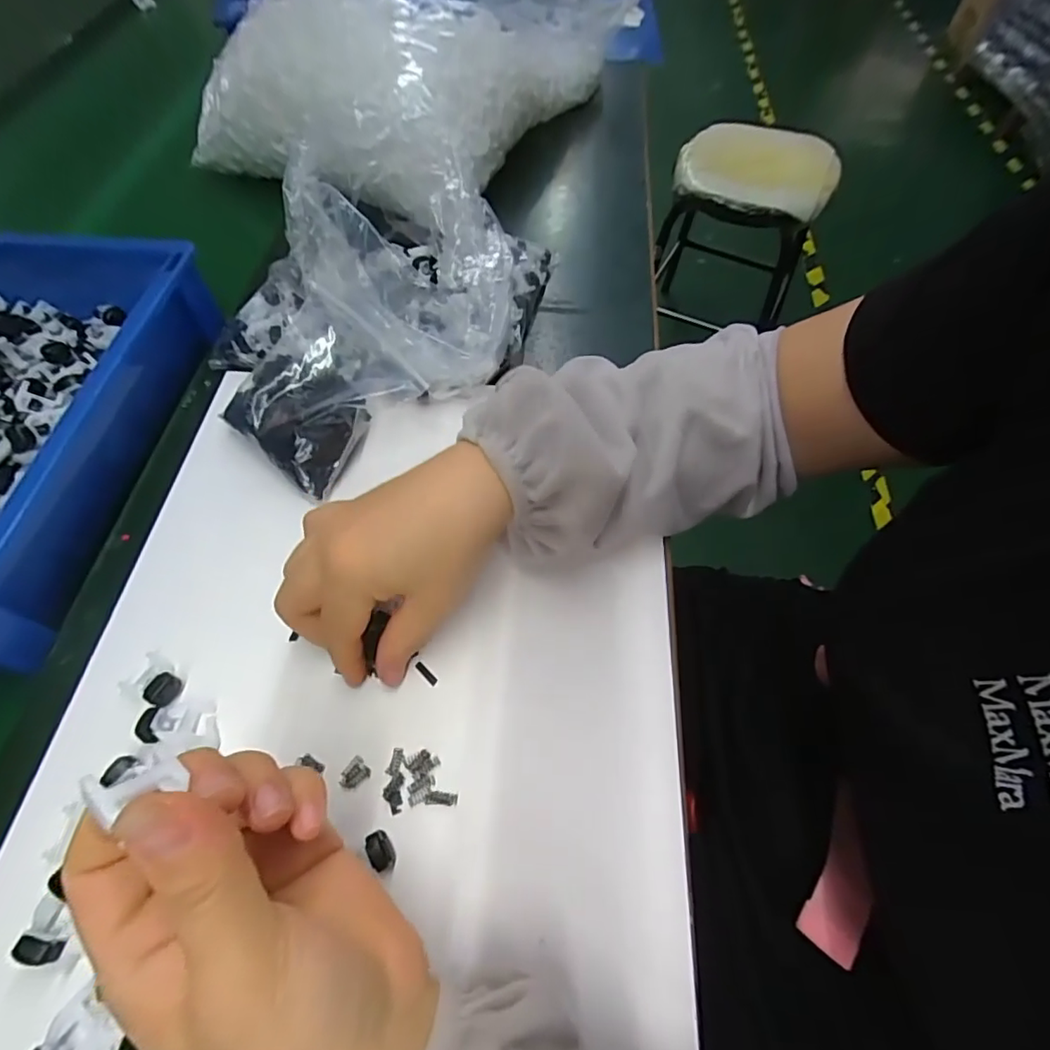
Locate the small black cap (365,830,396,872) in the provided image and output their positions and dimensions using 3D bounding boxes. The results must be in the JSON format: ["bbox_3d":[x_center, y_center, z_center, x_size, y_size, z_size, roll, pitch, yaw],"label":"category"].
[{"bbox_3d":[-0.065,0.145,0.240,0.010,0.008,0.016,-29,63,-15],"label":"small black cap"}]

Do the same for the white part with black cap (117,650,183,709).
[{"bbox_3d":[-0.191,0.080,0.276,0.032,0.010,0.021,24,63,14],"label":"white part with black cap"}]

